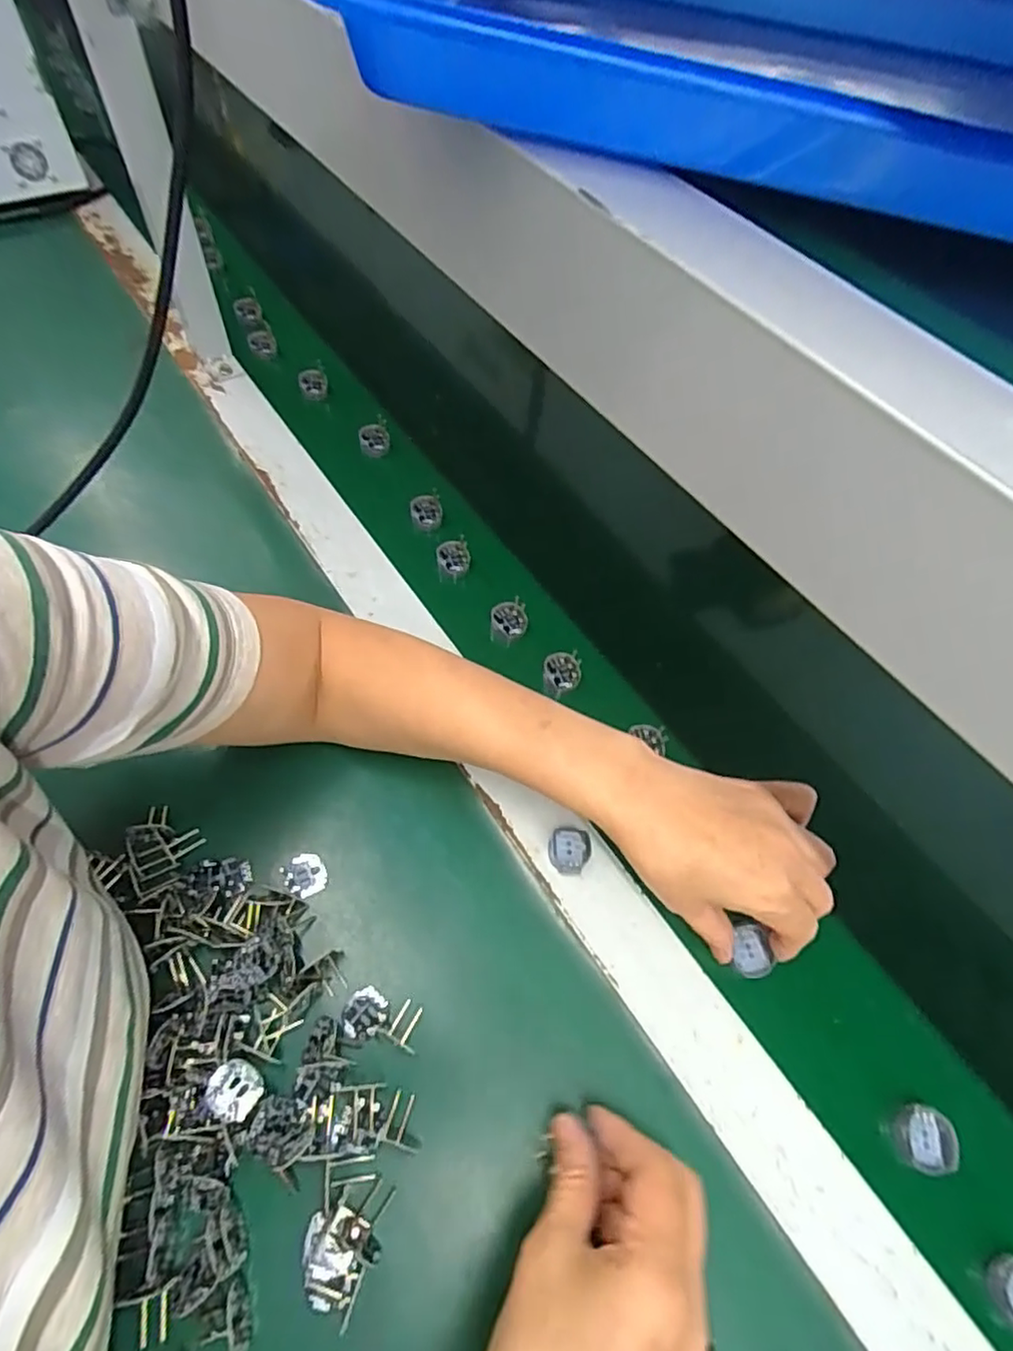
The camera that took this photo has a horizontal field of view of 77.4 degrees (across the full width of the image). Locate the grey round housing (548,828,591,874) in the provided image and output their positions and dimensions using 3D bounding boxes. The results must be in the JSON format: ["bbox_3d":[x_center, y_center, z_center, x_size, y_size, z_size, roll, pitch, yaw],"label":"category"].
[{"bbox_3d":[0.039,0.109,0.394,0.025,0.007,0.027,2,59,-3],"label":"grey round housing"}]

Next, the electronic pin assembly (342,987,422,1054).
[{"bbox_3d":[-0.067,0.184,0.340,0.039,0.009,0.025,14,59,4],"label":"electronic pin assembly"}]

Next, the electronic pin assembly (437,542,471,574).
[{"bbox_3d":[-0.043,-0.098,0.516,0.027,0.019,0.023,1,59,-4],"label":"electronic pin assembly"}]

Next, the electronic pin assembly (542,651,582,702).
[{"bbox_3d":[0.041,-0.004,0.466,0.026,0.014,0.026,5,59,-1],"label":"electronic pin assembly"}]

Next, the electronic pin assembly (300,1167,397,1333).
[{"bbox_3d":[-0.076,0.260,0.289,0.034,0.009,0.048,16,59,5],"label":"electronic pin assembly"}]

